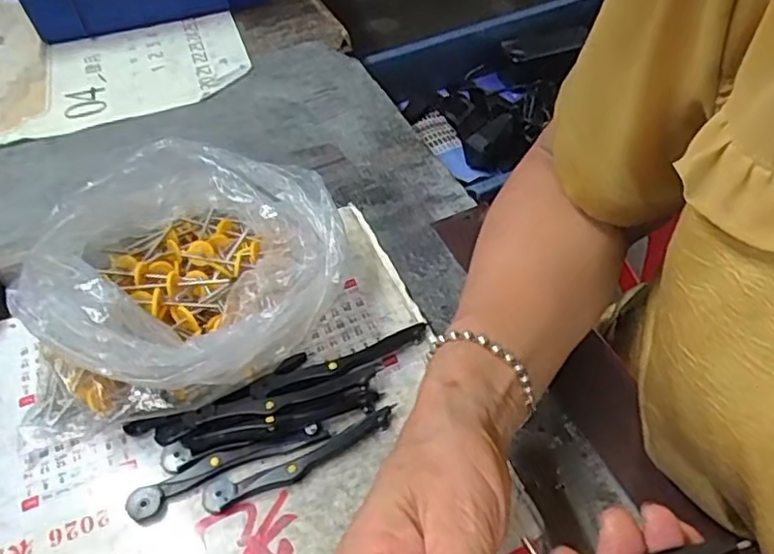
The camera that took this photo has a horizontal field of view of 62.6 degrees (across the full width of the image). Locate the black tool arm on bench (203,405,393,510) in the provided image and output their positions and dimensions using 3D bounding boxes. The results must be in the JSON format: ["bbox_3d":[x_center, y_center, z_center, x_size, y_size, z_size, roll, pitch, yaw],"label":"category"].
[{"bbox_3d":[-0.048,0.102,0.356,0.112,0.006,0.017,-21,50,-14],"label":"black tool arm on bench"}]

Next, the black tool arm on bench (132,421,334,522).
[{"bbox_3d":[-0.089,0.106,0.356,0.110,0.008,0.019,-21,50,-14],"label":"black tool arm on bench"}]

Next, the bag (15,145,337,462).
[{"bbox_3d":[-0.128,-0.001,0.401,0.194,0.088,0.162,-9,48,-4],"label":"bag"}]

